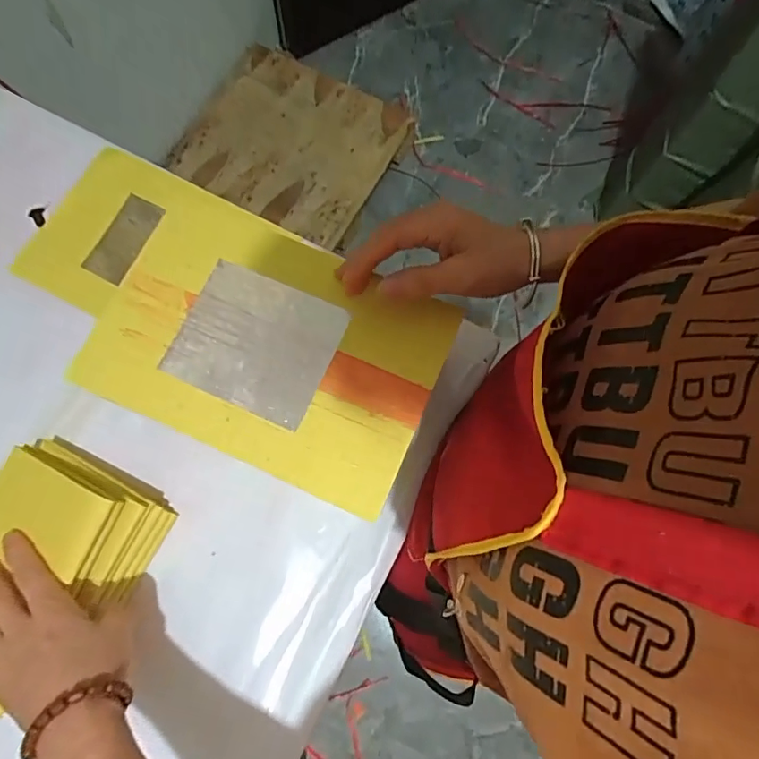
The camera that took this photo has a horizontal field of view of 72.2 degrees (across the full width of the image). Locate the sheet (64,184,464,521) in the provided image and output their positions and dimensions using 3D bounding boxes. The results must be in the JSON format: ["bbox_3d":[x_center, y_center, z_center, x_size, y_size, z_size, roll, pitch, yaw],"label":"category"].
[{"bbox_3d":[-0.074,-0.025,0.355,0.221,0.015,0.154,23,75,5],"label":"sheet"}]

